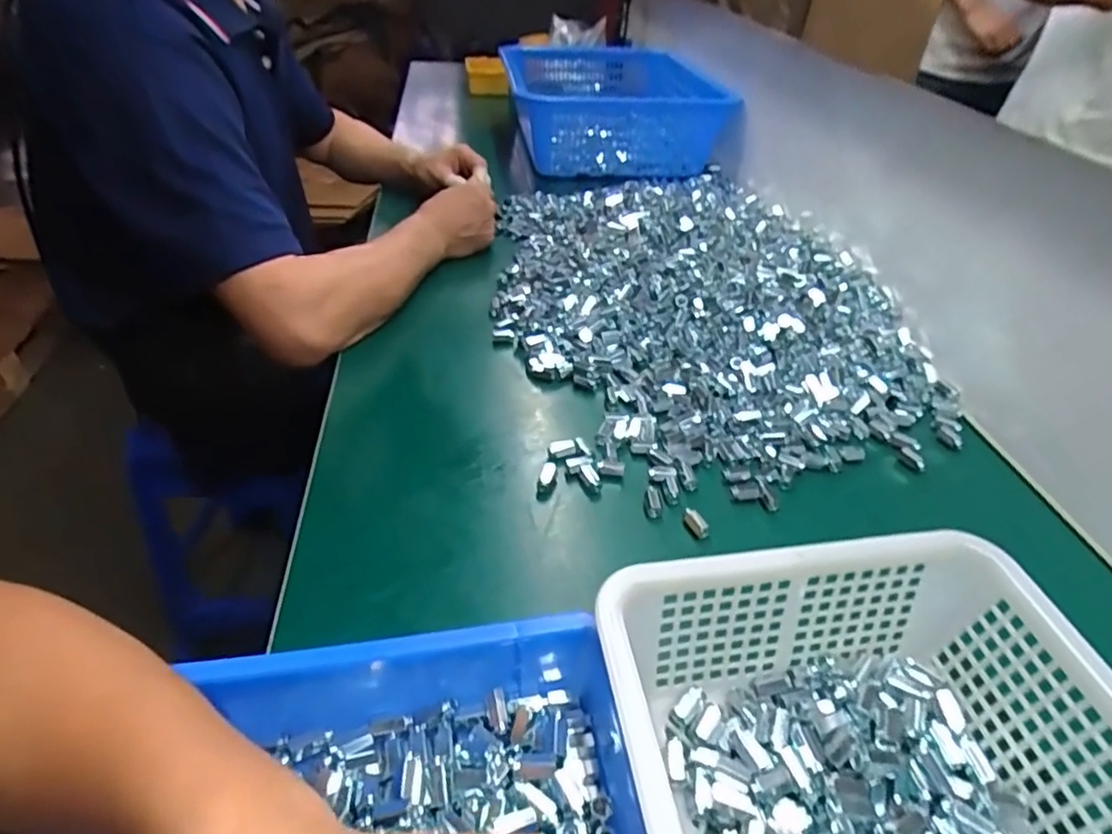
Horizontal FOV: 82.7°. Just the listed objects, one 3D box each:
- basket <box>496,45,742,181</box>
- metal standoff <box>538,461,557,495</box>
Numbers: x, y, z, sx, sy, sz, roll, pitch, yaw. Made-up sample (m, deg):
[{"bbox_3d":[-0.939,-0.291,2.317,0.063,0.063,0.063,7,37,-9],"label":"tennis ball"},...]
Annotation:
[{"bbox_3d":[0.096,-0.589,1.194,0.371,0.120,0.468,-3,39,-7],"label":"basket"},{"bbox_3d":[-0.006,0.045,0.491,0.010,0.009,0.027,10,40,9],"label":"metal standoff"}]

